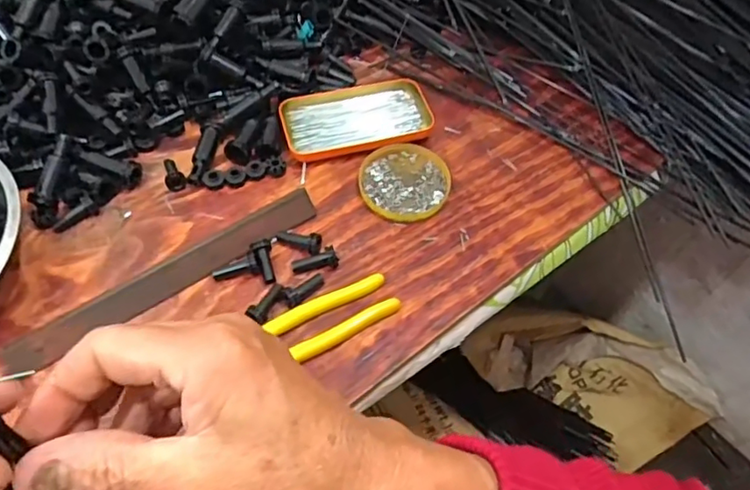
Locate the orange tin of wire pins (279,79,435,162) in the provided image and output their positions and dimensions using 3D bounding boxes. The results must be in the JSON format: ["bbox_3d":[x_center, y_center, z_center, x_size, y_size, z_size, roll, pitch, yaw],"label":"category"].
[{"bbox_3d":[-0.022,-0.131,0.592,0.142,0.020,0.087,-17,56,-12],"label":"orange tin of wire pins"}]

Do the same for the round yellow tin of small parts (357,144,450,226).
[{"bbox_3d":[0.027,-0.059,0.553,0.083,0.011,0.082,0,54,0],"label":"round yellow tin of small parts"}]

